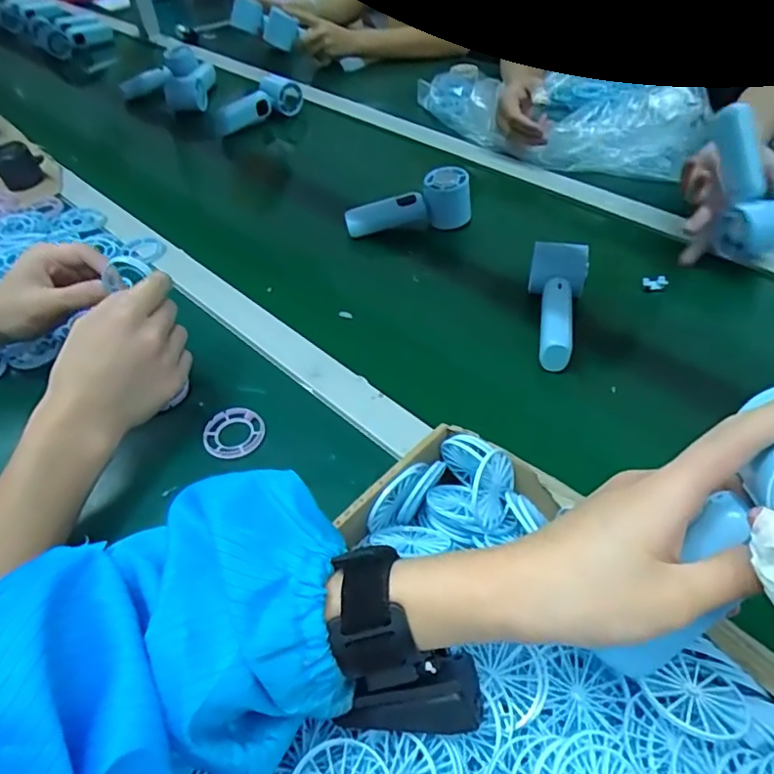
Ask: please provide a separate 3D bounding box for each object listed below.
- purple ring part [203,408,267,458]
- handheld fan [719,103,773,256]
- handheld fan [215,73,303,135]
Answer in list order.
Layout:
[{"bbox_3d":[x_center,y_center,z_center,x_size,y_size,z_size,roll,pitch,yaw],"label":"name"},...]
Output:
[{"bbox_3d":[-0.135,0.040,0.511,0.051,0.007,0.057,-29,48,-20],"label":"purple ring part"},{"bbox_3d":[0.378,-0.216,0.612,0.054,0.041,0.155,-11,90,-4],"label":"handheld fan"},{"bbox_3d":[-0.212,-0.469,0.966,0.073,0.045,0.148,19,50,25],"label":"handheld fan"}]

